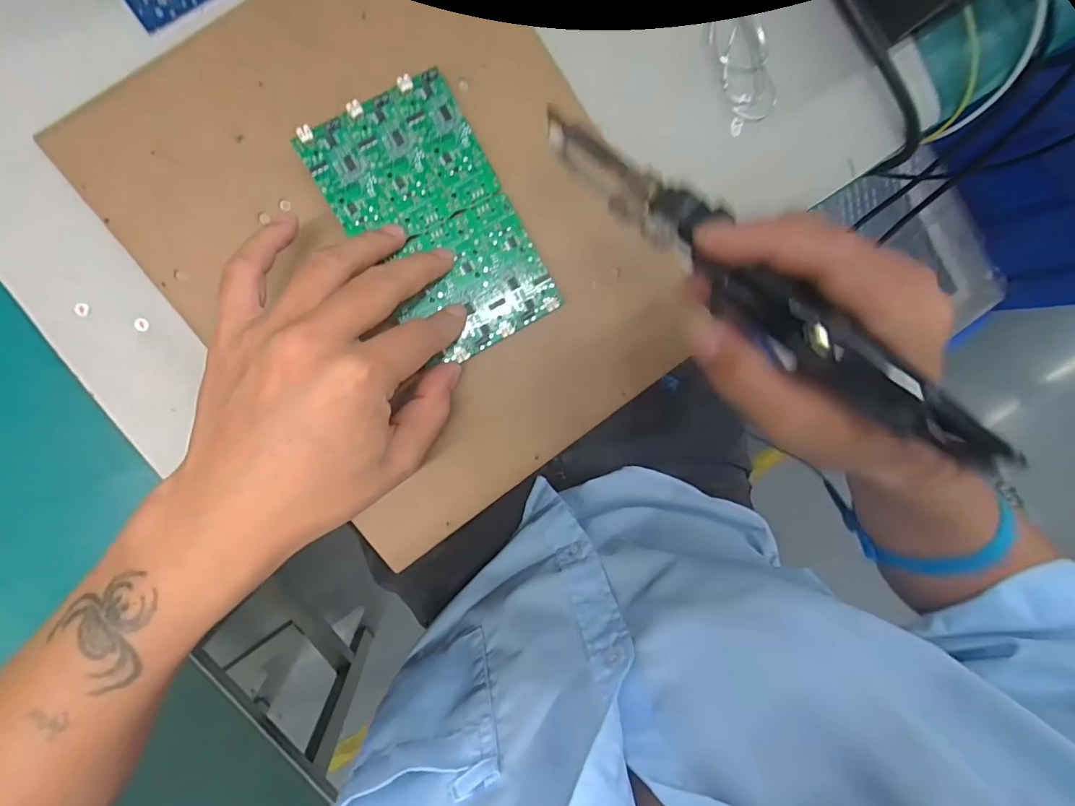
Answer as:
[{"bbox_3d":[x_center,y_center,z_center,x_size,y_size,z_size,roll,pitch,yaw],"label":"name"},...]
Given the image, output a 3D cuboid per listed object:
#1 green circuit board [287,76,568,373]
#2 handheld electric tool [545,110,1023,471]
[{"bbox_3d":[-0.053,-0.093,0.263,0.081,0.005,0.135,-31,98,-4],"label":"green circuit board"},{"bbox_3d":[0.080,-0.046,0.191,0.212,0.018,0.026,44,88,11],"label":"handheld electric tool"}]

